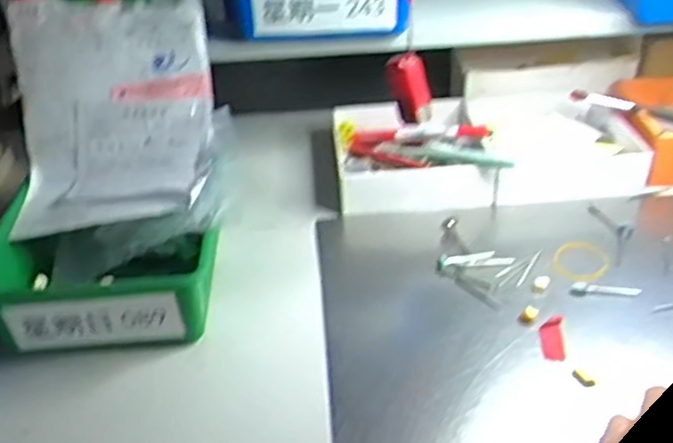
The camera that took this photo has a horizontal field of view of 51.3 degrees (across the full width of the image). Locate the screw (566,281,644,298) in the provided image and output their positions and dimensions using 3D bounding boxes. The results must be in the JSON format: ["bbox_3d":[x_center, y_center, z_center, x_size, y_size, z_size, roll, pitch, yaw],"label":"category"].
[{"bbox_3d":[0.193,0.050,0.504,0.049,0.005,0.012,1,35,6],"label":"screw"}]

